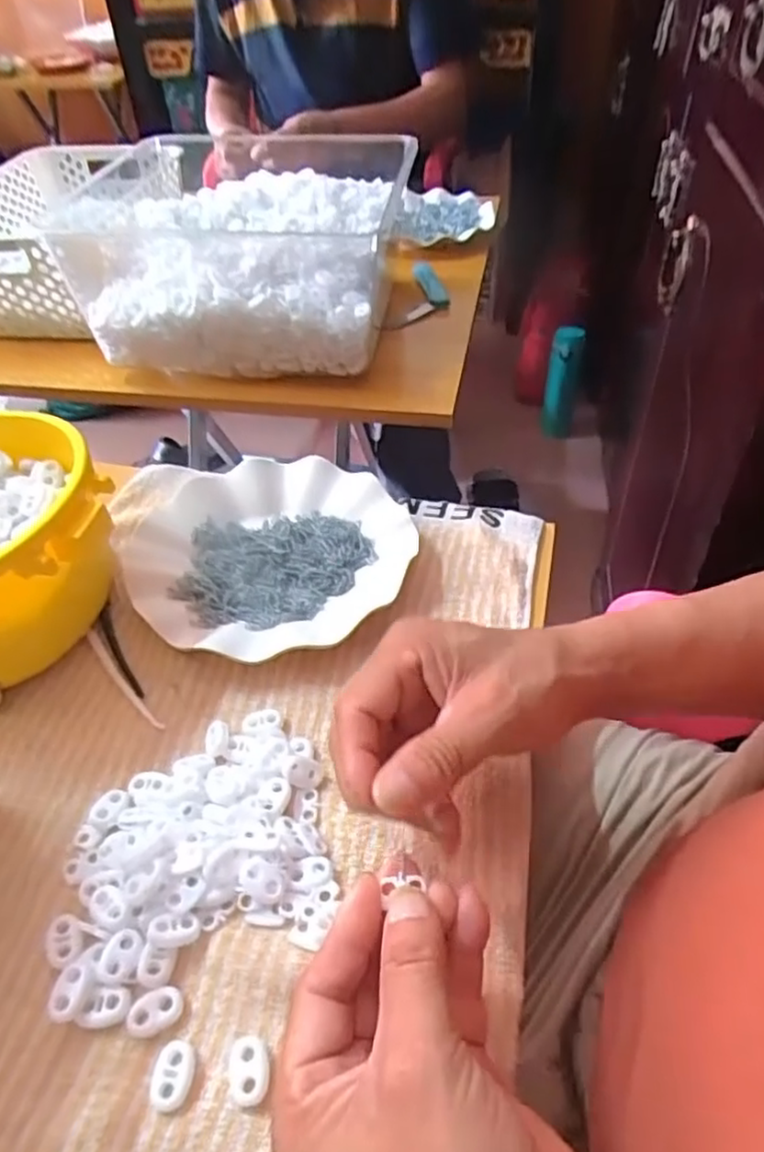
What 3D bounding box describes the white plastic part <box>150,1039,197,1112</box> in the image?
[{"bbox_3d":[-0.082,0.197,0.270,0.015,0.005,0.022,1,46,6],"label":"white plastic part"}]

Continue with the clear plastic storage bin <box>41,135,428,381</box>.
[{"bbox_3d":[-0.133,-0.335,0.722,0.294,0.122,0.326,6,46,9],"label":"clear plastic storage bin"}]

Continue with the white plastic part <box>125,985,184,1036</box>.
[{"bbox_3d":[-0.095,0.182,0.285,0.023,0.006,0.015,-19,47,-13],"label":"white plastic part"}]

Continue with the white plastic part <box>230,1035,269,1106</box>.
[{"bbox_3d":[-0.053,0.195,0.271,0.015,0.005,0.023,-13,46,-7],"label":"white plastic part"}]

